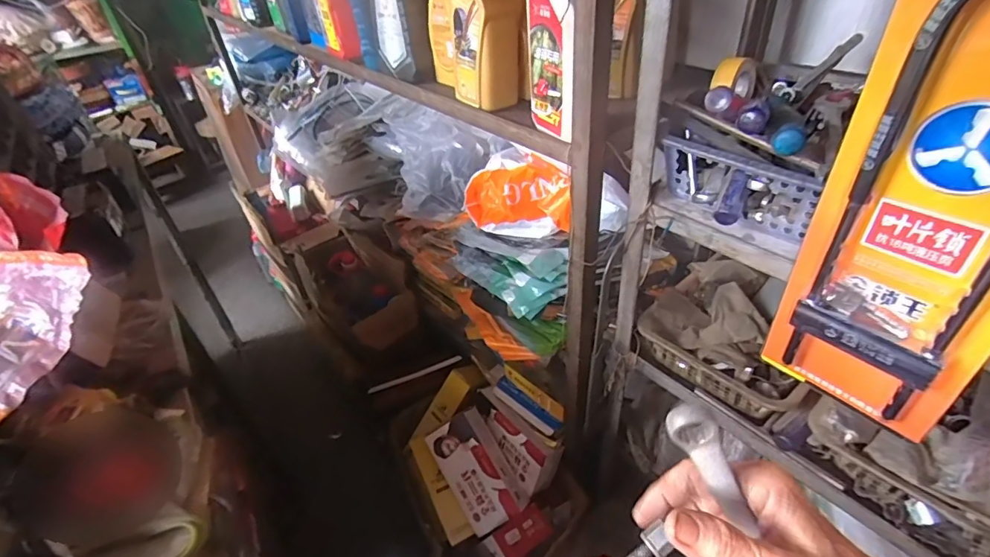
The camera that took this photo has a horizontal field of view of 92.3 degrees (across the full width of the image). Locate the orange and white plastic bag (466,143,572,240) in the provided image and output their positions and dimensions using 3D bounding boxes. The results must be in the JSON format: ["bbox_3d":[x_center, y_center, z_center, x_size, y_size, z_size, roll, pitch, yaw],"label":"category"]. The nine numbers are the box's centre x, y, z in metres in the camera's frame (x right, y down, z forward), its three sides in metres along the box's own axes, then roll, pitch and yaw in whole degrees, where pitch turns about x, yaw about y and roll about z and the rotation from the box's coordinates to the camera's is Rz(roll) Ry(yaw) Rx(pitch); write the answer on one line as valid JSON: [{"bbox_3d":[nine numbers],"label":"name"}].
[{"bbox_3d":[0.046,-0.142,0.836,0.189,0.115,0.108,28,49,34],"label":"orange and white plastic bag"}]

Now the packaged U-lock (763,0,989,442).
[{"bbox_3d":[0.314,-0.052,0.338,0.139,0.396,0.037,29,49,36],"label":"packaged U-lock"}]

